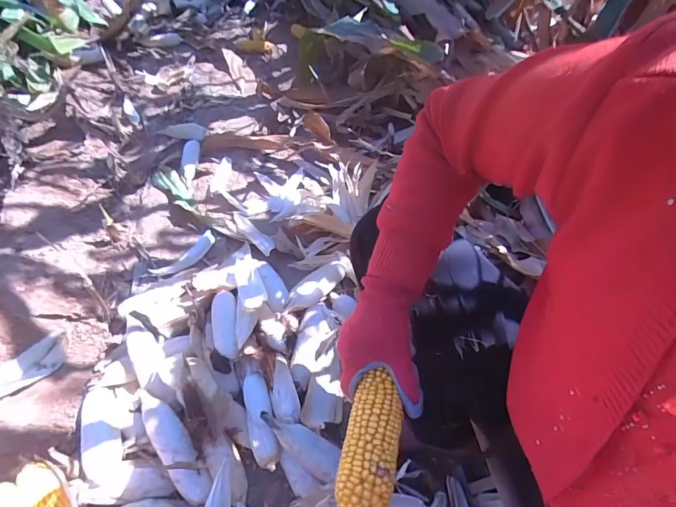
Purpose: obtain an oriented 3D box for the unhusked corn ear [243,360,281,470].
[{"bbox_3d":[-0.136,0.275,0.677,0.046,0.041,0.180,-13,54,-8],"label":"unhusked corn ear"}]

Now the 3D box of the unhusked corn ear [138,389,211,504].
[{"bbox_3d":[-0.285,0.318,0.663,0.053,0.044,0.221,-34,59,-22],"label":"unhusked corn ear"}]

